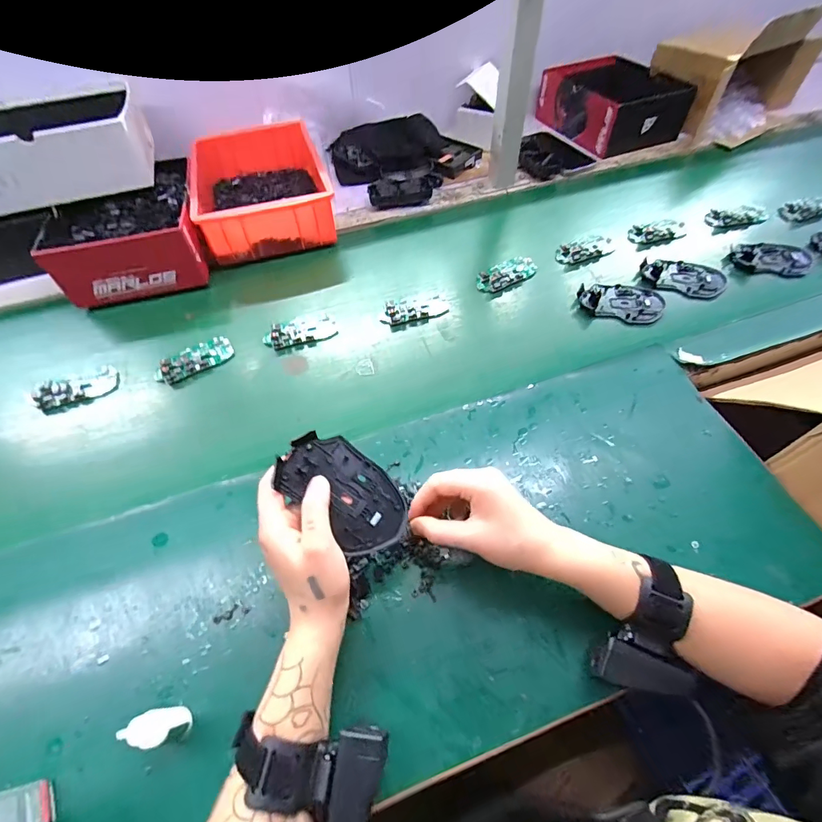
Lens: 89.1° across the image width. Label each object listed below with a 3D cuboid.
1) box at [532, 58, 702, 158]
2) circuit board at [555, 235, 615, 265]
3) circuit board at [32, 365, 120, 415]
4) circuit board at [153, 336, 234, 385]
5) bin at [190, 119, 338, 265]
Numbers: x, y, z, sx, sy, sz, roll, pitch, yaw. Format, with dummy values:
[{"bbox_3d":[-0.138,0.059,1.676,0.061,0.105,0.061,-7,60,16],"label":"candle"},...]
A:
[{"bbox_3d":[0.400,-0.636,0.848,0.198,0.096,0.263,-18,58,-11],"label":"box"},{"bbox_3d":[0.269,-0.255,0.655,0.090,0.010,0.046,-22,59,-13],"label":"circuit board"},{"bbox_3d":[-0.419,-0.030,0.524,0.090,0.012,0.049,-21,59,-12],"label":"circuit board"},{"bbox_3d":[-0.283,-0.067,0.546,0.097,0.008,0.046,-32,62,-18],"label":"circuit board"},{"bbox_3d":[-0.254,-0.379,0.701,0.207,0.082,0.287,-17,58,-10],"label":"bin"}]

